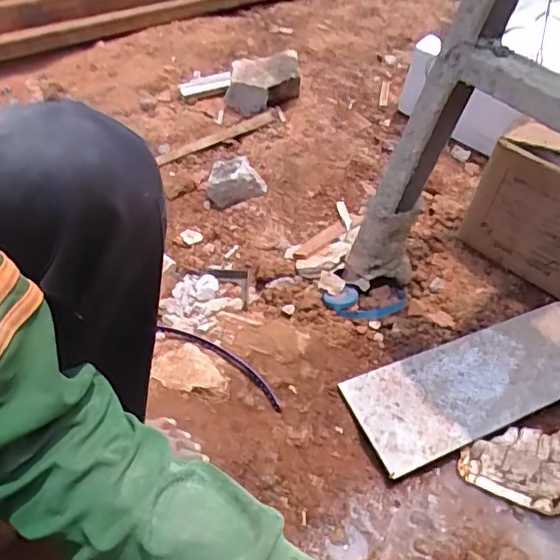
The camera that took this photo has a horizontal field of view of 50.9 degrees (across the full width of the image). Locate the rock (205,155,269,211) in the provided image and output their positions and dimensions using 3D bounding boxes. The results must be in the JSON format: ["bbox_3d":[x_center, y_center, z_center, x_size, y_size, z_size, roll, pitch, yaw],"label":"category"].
[{"bbox_3d":[-0.090,-0.190,1.131,0.101,0.067,0.087,-32,53,-31],"label":"rock"}]

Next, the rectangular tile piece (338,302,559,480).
[{"bbox_3d":[0.296,0.138,0.842,0.409,0.016,0.150,-17,49,-18],"label":"rectangular tile piece"}]

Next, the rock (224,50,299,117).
[{"bbox_3d":[-0.040,-0.451,1.343,0.162,0.086,0.159,1,43,-1],"label":"rock"}]

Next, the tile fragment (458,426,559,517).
[{"bbox_3d":[0.318,0.246,0.772,0.162,0.017,0.105,7,60,4],"label":"tile fragment"}]

